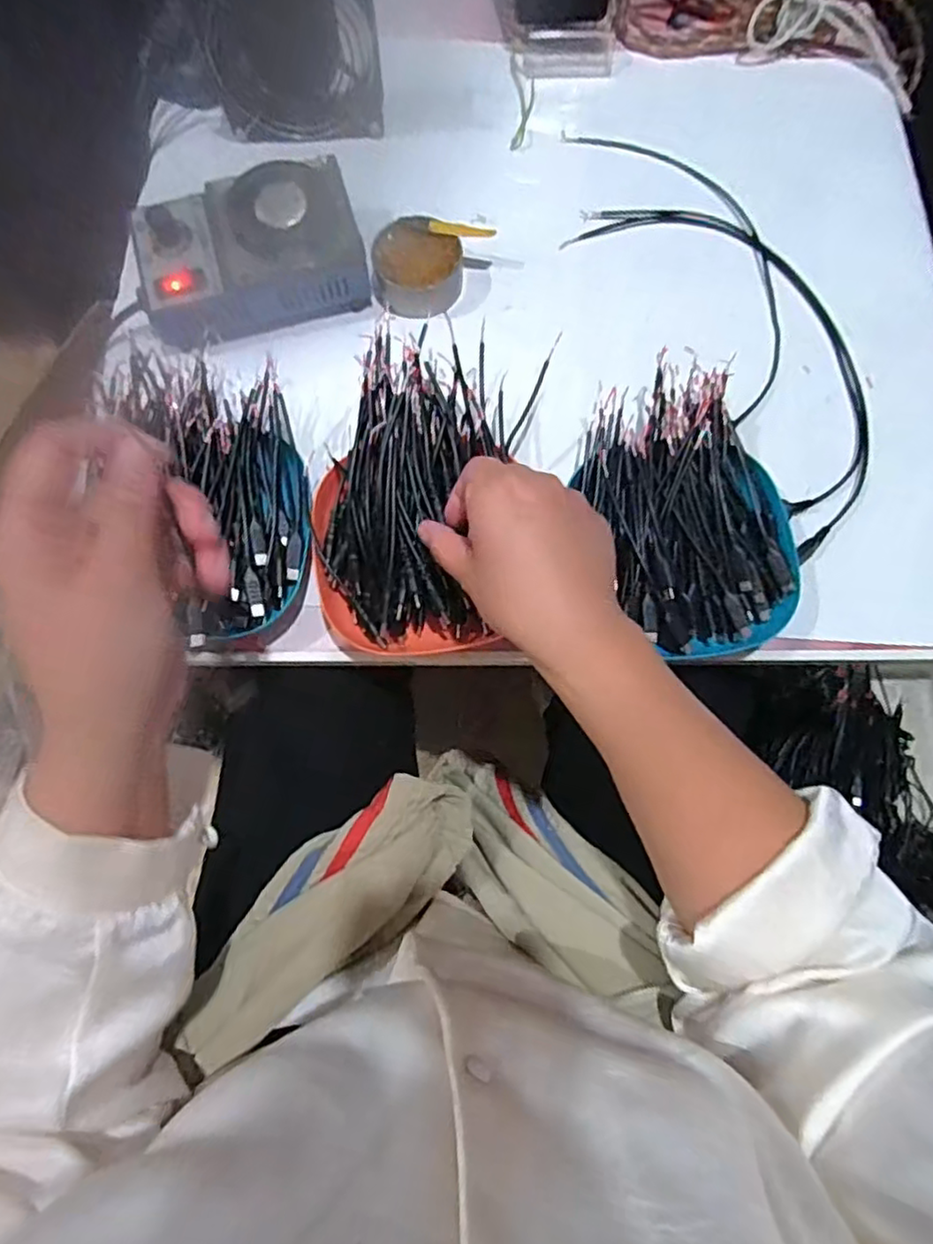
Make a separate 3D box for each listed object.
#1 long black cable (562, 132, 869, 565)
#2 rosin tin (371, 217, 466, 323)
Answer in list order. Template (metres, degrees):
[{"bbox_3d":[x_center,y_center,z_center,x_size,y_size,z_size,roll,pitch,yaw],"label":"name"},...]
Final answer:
[{"bbox_3d":[0.186,-0.233,0.480,0.140,0.012,0.371,-30,79,-6],"label":"long black cable"},{"bbox_3d":[-0.035,-0.252,0.478,0.062,0.027,0.068,0,77,0],"label":"rosin tin"}]

